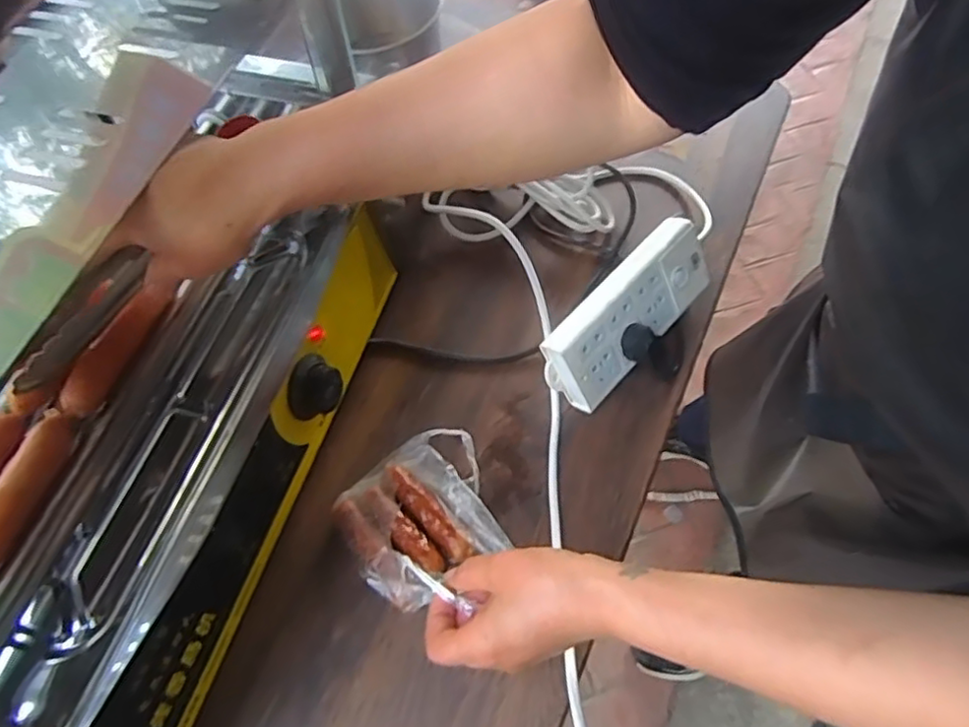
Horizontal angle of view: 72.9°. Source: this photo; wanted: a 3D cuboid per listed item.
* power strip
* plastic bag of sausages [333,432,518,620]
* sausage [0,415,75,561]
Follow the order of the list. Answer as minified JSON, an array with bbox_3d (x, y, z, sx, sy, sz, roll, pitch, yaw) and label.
[{"bbox_3d":[0.135,-0.049,0.608,0.192,0.083,0.031,-45,27,-15],"label":"power strip"},{"bbox_3d":[-0.049,0.114,0.524,0.127,0.093,0.127,-26,63,-13],"label":"plastic bag of sausages"},{"bbox_3d":[-0.276,0.080,0.384,0.017,0.019,0.106,16,62,10],"label":"sausage"}]

